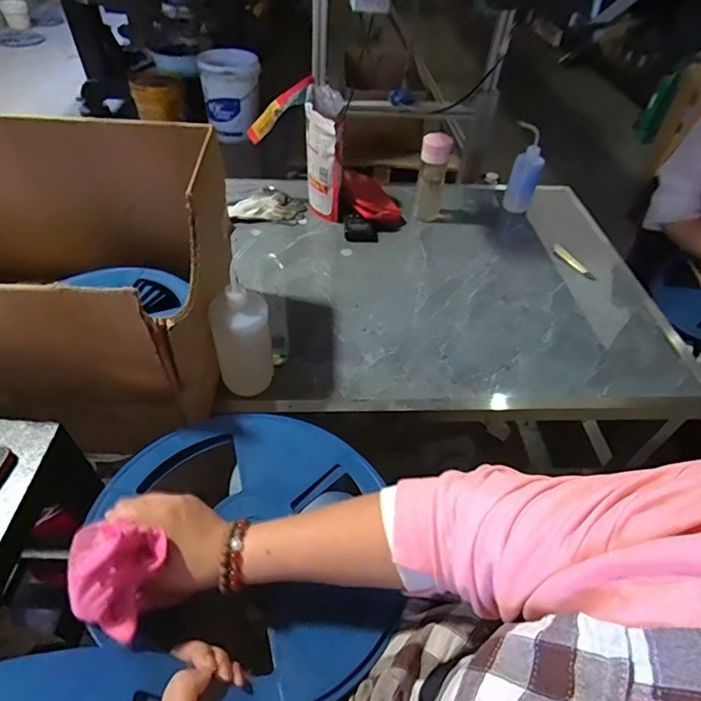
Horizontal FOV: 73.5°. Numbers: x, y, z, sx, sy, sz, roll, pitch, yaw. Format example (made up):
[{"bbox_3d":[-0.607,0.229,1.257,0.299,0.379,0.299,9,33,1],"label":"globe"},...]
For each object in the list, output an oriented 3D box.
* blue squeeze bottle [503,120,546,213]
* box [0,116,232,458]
[{"bbox_3d":[0.448,-0.471,1.214,0.093,0.195,0.077,22,49,15],"label":"blue squeeze bottle"},{"bbox_3d":[-0.548,-0.115,0.742,0.669,0.350,0.483,0,47,-5],"label":"box"}]

